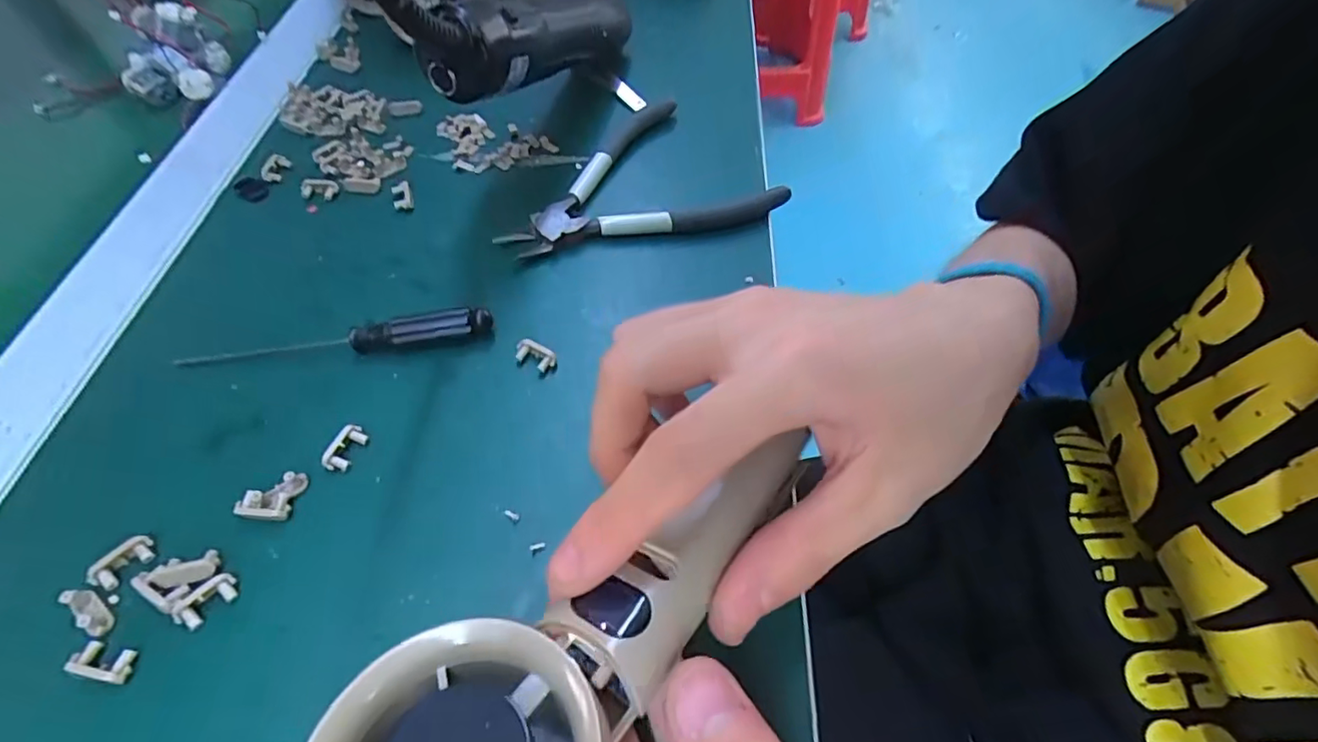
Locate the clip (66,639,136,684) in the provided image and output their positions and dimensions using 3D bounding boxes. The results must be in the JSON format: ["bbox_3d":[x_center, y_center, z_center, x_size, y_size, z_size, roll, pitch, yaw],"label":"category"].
[{"bbox_3d":[-0.179,0.094,0.185,0.018,0.006,0.010,11,55,4],"label":"clip"}]

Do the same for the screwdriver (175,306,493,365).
[{"bbox_3d":[-0.142,-0.015,0.255,0.131,0.013,0.012,-7,56,-7],"label":"screwdriver"}]

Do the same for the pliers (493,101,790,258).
[{"bbox_3d":[-0.017,-0.121,0.333,0.150,0.017,0.121,-10,56,-9],"label":"pliers"}]

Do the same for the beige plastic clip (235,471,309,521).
[{"bbox_3d":[-0.146,0.047,0.218,0.020,0.006,0.018,4,55,1],"label":"beige plastic clip"}]

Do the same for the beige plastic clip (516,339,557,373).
[{"bbox_3d":[-0.056,-0.007,0.259,0.019,0.008,0.009,27,59,16],"label":"beige plastic clip"}]

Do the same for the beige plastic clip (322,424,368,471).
[{"bbox_3d":[-0.126,0.030,0.230,0.009,0.006,0.020,18,57,10],"label":"beige plastic clip"}]

